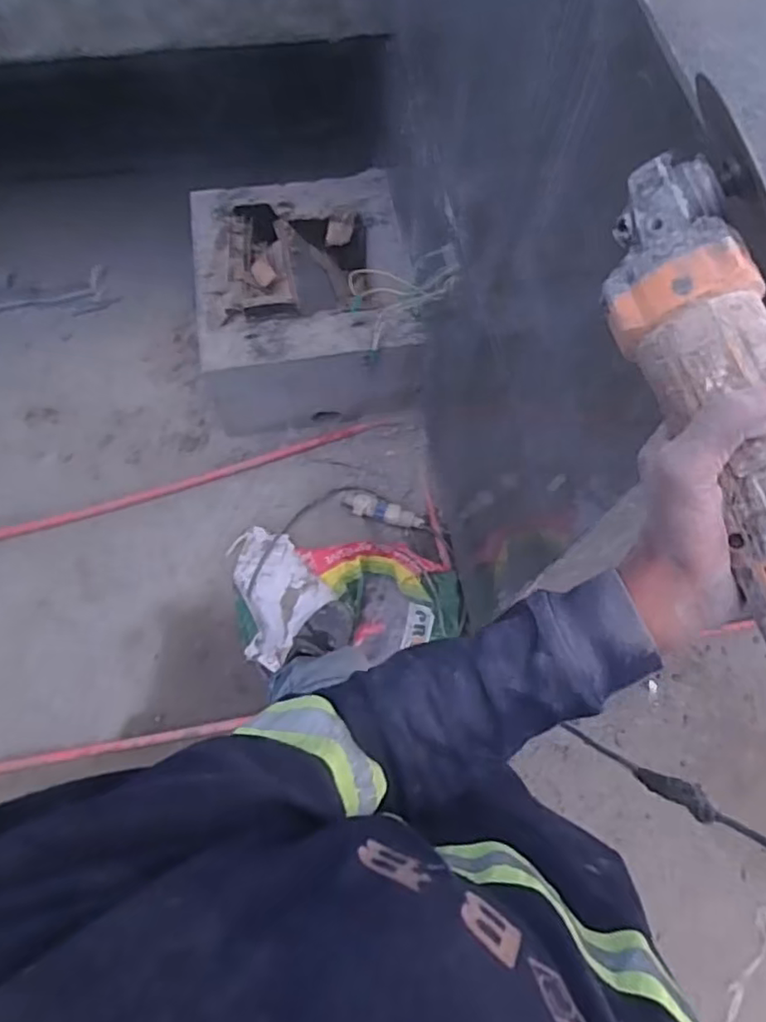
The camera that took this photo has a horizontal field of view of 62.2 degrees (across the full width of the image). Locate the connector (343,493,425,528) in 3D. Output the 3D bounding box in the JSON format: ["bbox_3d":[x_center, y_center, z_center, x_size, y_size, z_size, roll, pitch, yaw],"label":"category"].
[{"bbox_3d":[0.002,0.000,1.546,0.206,0.055,0.061,13,70,4],"label":"connector"}]

